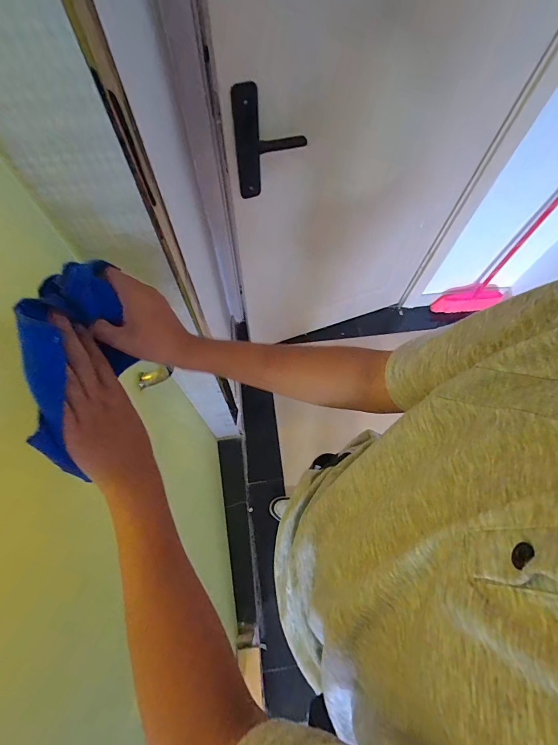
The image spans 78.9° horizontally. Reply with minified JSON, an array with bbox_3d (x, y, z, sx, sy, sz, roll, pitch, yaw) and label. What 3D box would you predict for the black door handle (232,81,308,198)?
[{"bbox_3d":[-0.020,-0.477,0.726,0.147,0.229,0.046,2,67,-1],"label":"black door handle"}]

